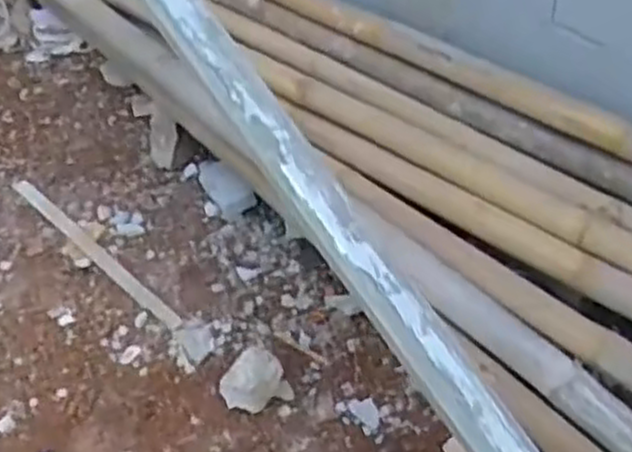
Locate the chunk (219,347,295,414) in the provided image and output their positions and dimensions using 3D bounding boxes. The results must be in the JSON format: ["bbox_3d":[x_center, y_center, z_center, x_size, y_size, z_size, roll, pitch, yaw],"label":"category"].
[{"bbox_3d":[-0.108,0.277,1.400,0.117,0.107,0.076,-30,53,-18],"label":"chunk"}]

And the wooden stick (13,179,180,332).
[{"bbox_3d":[-0.486,0.041,1.714,0.032,0.012,0.612,-39,57,-24],"label":"wooden stick"}]

